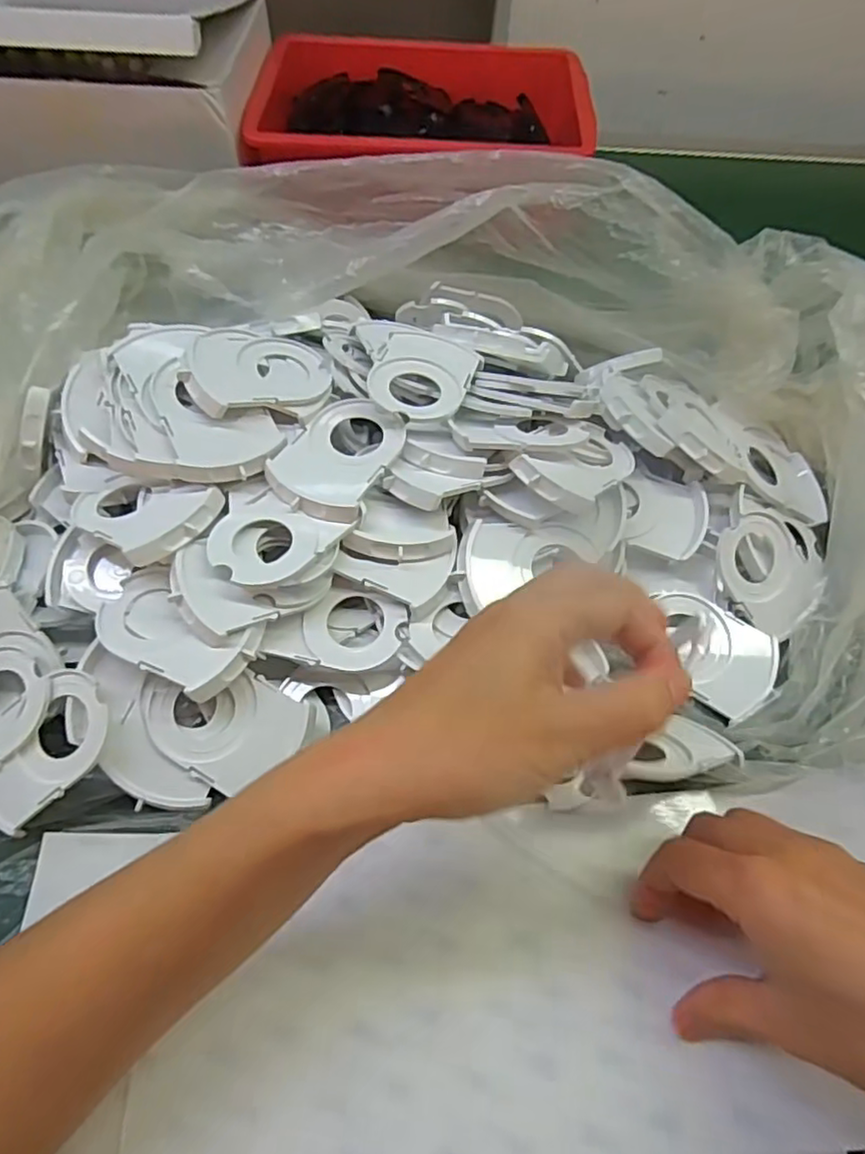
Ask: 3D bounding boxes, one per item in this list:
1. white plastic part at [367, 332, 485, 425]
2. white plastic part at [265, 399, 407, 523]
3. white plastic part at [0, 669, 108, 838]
[{"bbox_3d":[-0.006,-0.115,0.366,0.056,0.013,0.070,18,59,9],"label":"white plastic part"},{"bbox_3d":[-0.051,-0.068,0.344,0.056,0.006,0.078,23,60,12],"label":"white plastic part"},{"bbox_3d":[-0.183,0.084,0.301,0.046,0.007,0.078,24,81,19],"label":"white plastic part"}]

